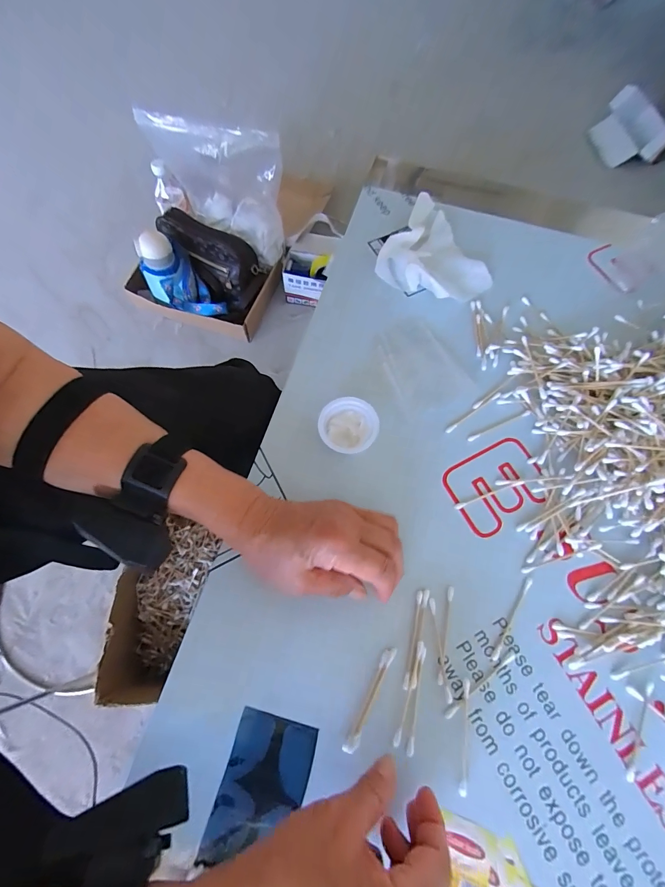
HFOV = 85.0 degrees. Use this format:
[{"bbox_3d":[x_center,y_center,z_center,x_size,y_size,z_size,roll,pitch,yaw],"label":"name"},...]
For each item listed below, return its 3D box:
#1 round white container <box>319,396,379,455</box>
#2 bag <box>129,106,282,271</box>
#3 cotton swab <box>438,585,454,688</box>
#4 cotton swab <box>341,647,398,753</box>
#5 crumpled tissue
[{"bbox_3d":[0.015,-0.013,0.346,0.052,0.035,0.053,0,71,0],"label":"round white container"},{"bbox_3d":[-0.241,-0.563,0.822,0.281,0.276,0.085,22,71,6],"label":"bag"},{"bbox_3d":[0.093,0.156,0.297,0.005,0.004,0.073,13,71,4],"label":"cotton swab"},{"bbox_3d":[0.030,0.196,0.279,0.010,0.004,0.077,27,73,9],"label":"cotton swab"},{"bbox_3d":[0.129,-0.221,0.418,0.120,0.037,0.124,29,73,9],"label":"crumpled tissue"}]

